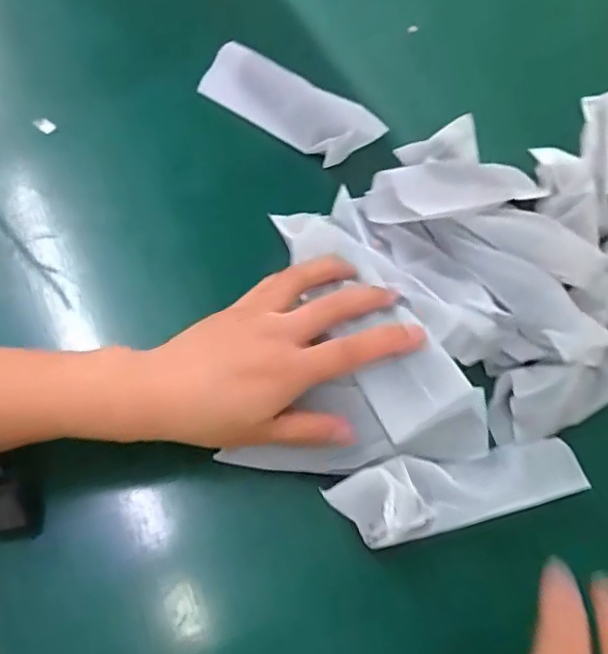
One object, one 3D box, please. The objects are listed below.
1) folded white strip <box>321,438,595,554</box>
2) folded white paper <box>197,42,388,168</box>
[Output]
[{"bbox_3d":[0.087,0.087,0.323,0.139,0.025,0.040,-12,63,-8],"label":"folded white strip"},{"bbox_3d":[-0.014,-0.183,0.484,0.161,0.013,0.052,36,96,18],"label":"folded white paper"}]

